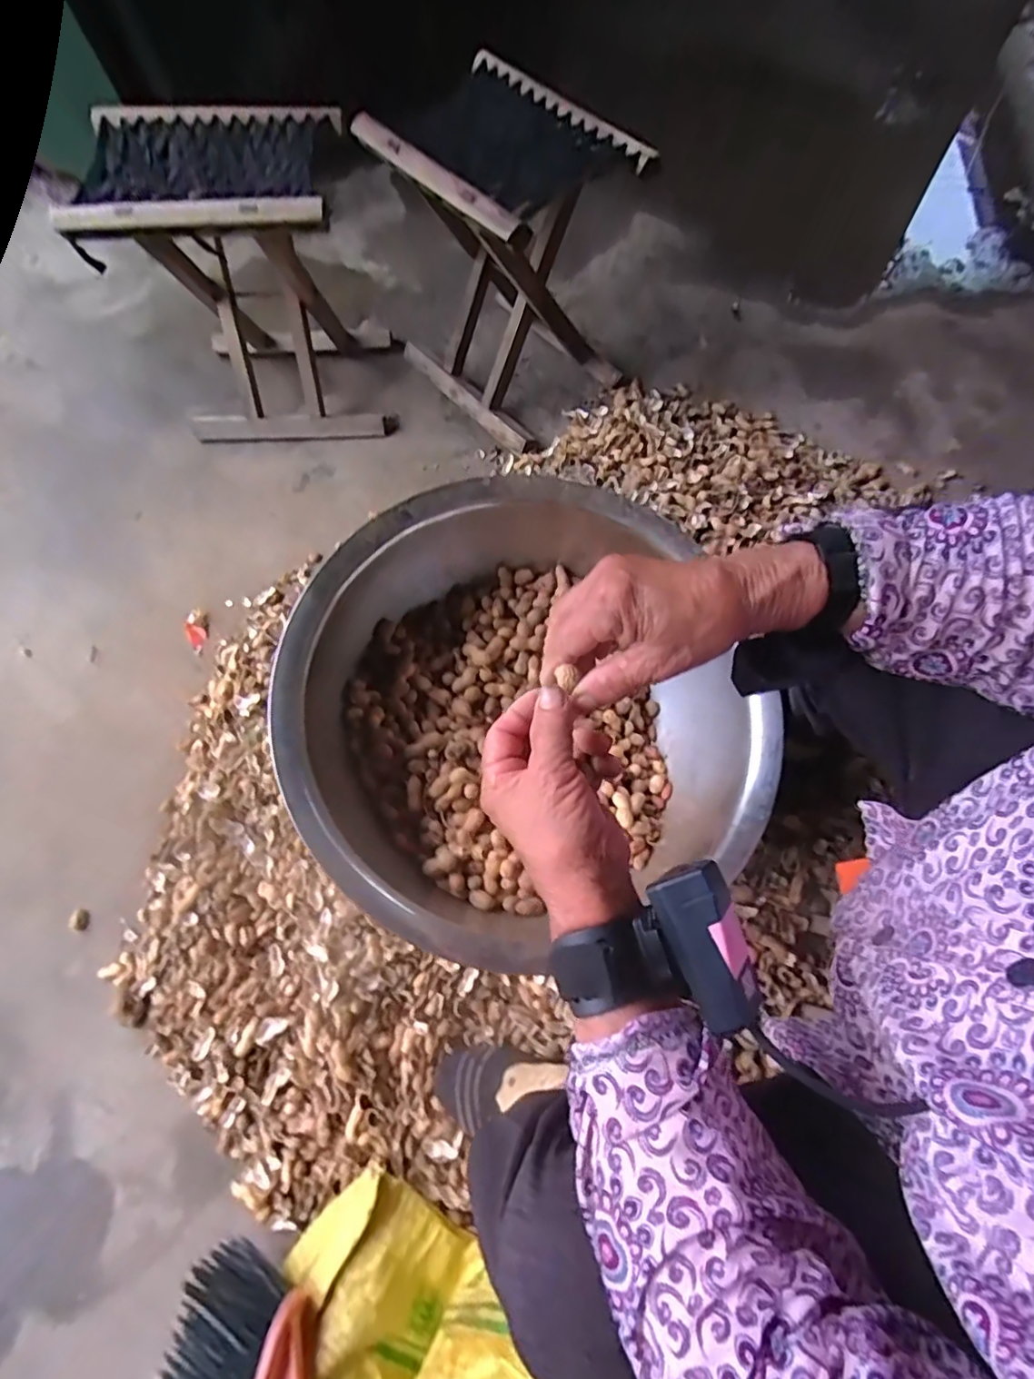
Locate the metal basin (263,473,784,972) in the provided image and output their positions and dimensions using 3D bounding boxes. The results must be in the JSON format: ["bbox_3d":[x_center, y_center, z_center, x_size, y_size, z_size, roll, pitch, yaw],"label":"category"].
[{"bbox_3d":[0.002,0.014,0.579,0.410,0.163,0.427,-16,70,-3],"label":"metal basin"}]

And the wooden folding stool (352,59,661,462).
[{"bbox_3d":[0.000,-0.632,0.865,0.287,0.359,0.321,-37,76,-13],"label":"wooden folding stool"}]

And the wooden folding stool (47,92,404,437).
[{"bbox_3d":[-0.381,-0.590,0.851,0.330,0.342,0.252,2,71,-1],"label":"wooden folding stool"}]

